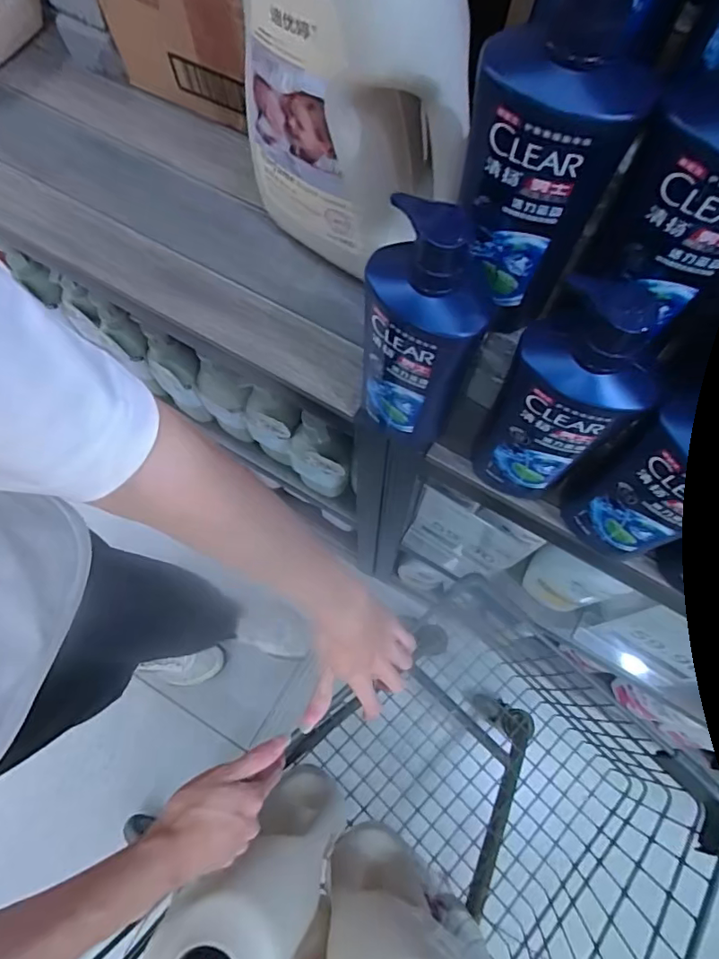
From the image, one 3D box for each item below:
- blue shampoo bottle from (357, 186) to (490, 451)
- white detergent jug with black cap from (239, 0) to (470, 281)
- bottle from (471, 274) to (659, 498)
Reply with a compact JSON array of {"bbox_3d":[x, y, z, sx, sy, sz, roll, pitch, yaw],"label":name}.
[{"bbox_3d":[0.040,-0.098,0.396,0.075,0.226,0.077,1,70,1],"label":"blue shampoo bottle"},{"bbox_3d":[0.002,-0.302,0.399,0.191,0.342,0.094,25,68,-5],"label":"white detergent jug with black cap"},{"bbox_3d":[0.140,-0.047,0.381,0.079,0.212,0.053,35,74,12],"label":"bottle"}]

